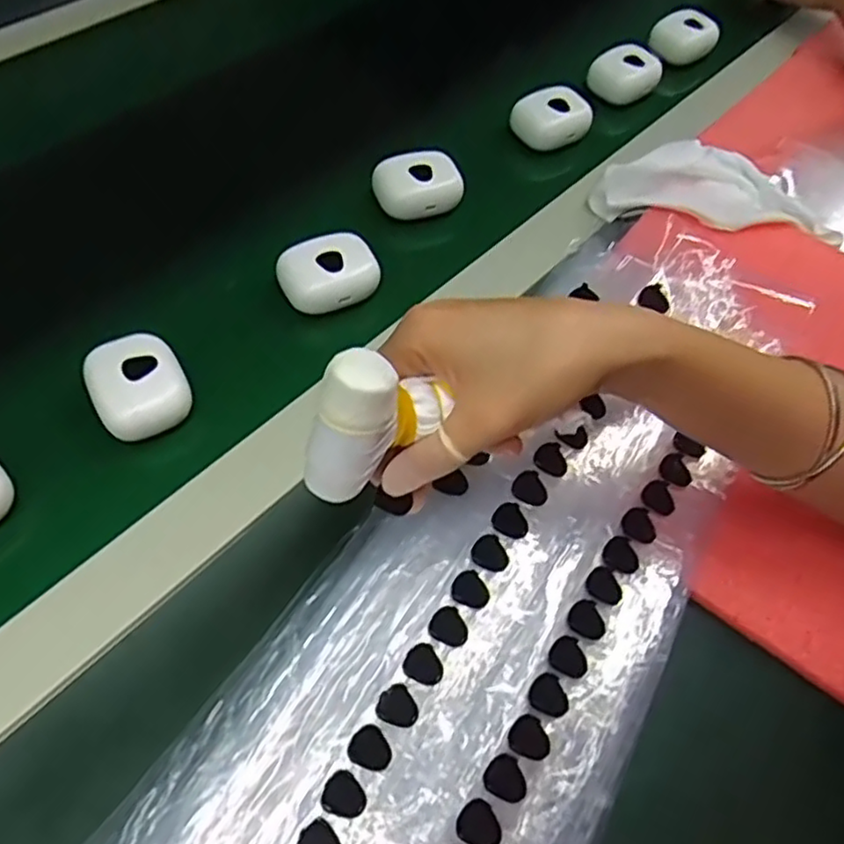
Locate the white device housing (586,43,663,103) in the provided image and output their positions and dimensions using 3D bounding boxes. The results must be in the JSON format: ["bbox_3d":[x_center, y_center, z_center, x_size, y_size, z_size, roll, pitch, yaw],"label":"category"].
[{"bbox_3d":[0.162,-0.279,0.545,0.054,0.040,0.021,6,57,1],"label":"white device housing"}]

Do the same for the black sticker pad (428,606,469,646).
[{"bbox_3d":[0.012,0.090,0.303,0.017,0.004,0.016,31,61,16],"label":"black sticker pad"}]

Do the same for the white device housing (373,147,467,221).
[{"bbox_3d":[-0.003,-0.161,0.466,0.054,0.024,0.043,-21,61,-15],"label":"white device housing"}]

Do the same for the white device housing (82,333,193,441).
[{"bbox_3d":[-0.151,-0.020,0.363,0.046,0.020,0.051,-31,64,-20],"label":"white device housing"}]

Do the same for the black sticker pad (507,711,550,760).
[{"bbox_3d":[0.045,0.130,0.284,0.017,0.004,0.016,25,60,13],"label":"black sticker pad"}]

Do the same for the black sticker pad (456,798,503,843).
[{"bbox_3d":[0.023,0.156,0.266,0.018,0.004,0.016,27,60,14],"label":"black sticker pad"}]

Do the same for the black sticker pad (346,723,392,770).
[{"bbox_3d":[-0.021,0.132,0.278,0.017,0.004,0.015,29,61,15],"label":"black sticker pad"}]

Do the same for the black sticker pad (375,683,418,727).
[{"bbox_3d":[-0.010,0.118,0.286,0.016,0.004,0.016,29,61,15],"label":"black sticker pad"}]

